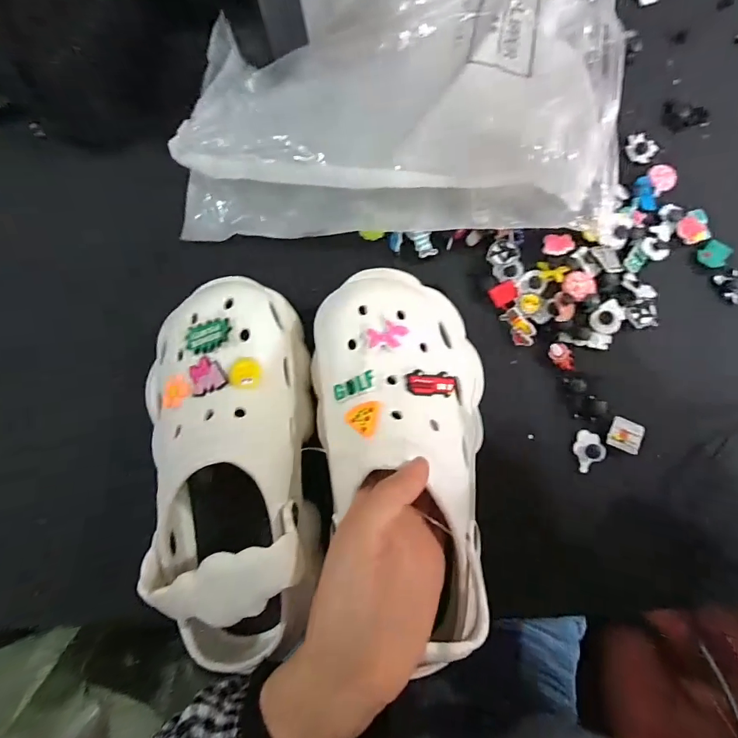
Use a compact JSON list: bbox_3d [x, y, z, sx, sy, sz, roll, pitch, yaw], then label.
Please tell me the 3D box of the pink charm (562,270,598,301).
[{"bbox_3d":[0.179,-0.071,0.357,0.027,0.006,0.026,0,81,3],"label":"pink charm"}]

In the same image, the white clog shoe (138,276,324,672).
[{"bbox_3d":[-0.094,0.061,0.285,0.108,0.111,0.256,-10,80,1],"label":"white clog shoe"}]

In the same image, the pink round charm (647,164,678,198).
[{"bbox_3d":[0.256,-0.167,0.370,0.028,0.004,0.026,0,81,3],"label":"pink round charm"}]

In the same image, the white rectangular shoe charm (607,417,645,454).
[{"bbox_3d":[0.202,0.052,0.332,0.023,0.004,0.025,23,83,6],"label":"white rectangular shoe charm"}]

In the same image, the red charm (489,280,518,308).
[{"bbox_3d":[0.114,-0.064,0.355,0.024,0.004,0.018,-33,81,-3],"label":"red charm"}]

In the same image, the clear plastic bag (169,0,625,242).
[{"bbox_3d":[0.016,-0.269,0.357,0.365,0.079,0.297,0,81,3],"label":"clear plastic bag"}]

